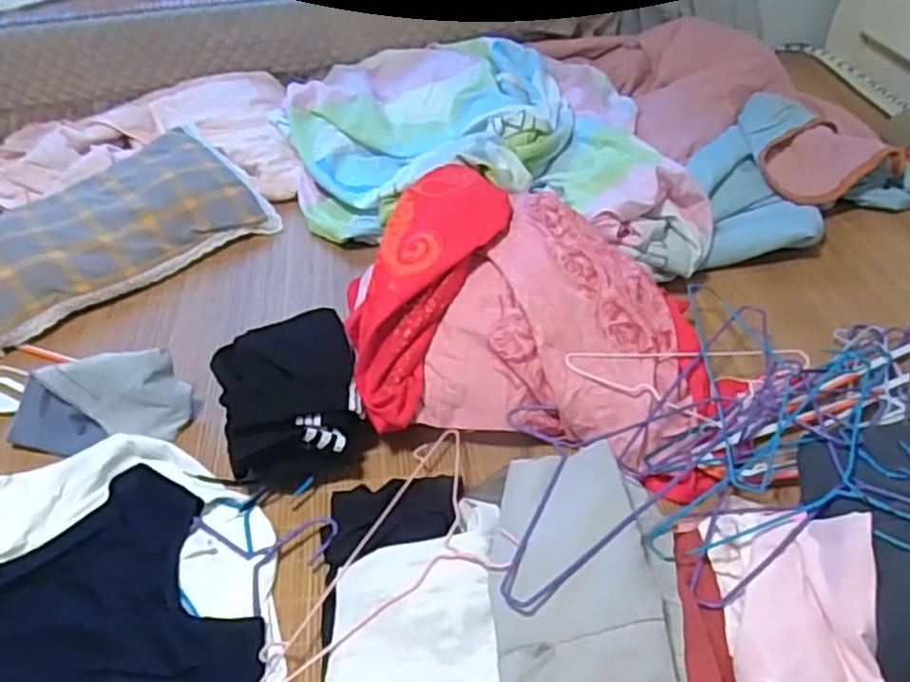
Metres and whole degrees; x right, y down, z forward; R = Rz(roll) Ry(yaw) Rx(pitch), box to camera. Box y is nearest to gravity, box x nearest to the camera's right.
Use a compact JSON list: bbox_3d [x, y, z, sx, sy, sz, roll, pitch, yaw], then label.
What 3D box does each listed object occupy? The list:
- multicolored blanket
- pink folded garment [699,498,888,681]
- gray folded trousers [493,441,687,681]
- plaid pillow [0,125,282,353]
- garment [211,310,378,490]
[{"bbox_3d":[0.045,-0.386,1.382,0.842,0.151,0.659,7,43,14],"label":"multicolored blanket"},{"bbox_3d":[0.326,0.240,0.707,0.140,0.083,0.219,2,42,8],"label":"pink folded garment"},{"bbox_3d":[0.123,0.233,0.669,0.168,0.055,0.322,1,42,7],"label":"gray folded trousers"},{"bbox_3d":[-0.623,-0.203,1.283,0.528,0.093,0.323,-32,48,-27],"label":"plaid pillow"},{"bbox_3d":[-0.207,0.072,0.936,0.168,0.097,0.233,-15,42,-11],"label":"garment"}]

